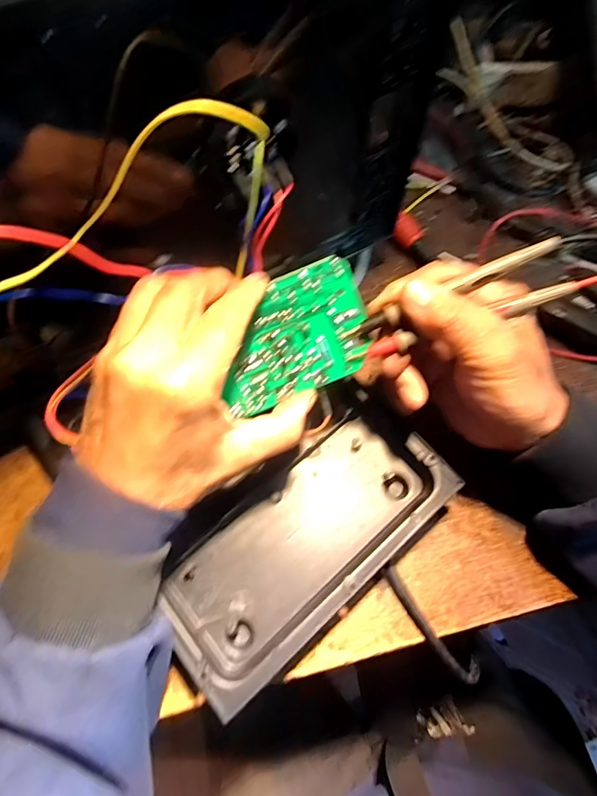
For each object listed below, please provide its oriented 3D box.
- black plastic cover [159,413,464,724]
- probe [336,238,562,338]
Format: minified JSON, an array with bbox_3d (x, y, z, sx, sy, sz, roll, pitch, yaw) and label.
[{"bbox_3d":[0.006,0.088,0.277,0.190,0.029,0.084,-40,73,-13],"label":"black plastic cover"},{"bbox_3d":[0.082,-0.059,0.242,0.121,0.007,0.010,-23,69,12],"label":"probe"}]

